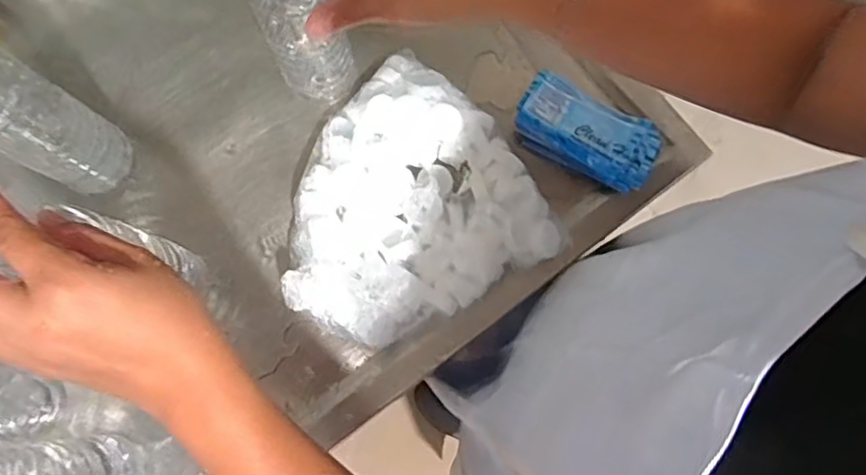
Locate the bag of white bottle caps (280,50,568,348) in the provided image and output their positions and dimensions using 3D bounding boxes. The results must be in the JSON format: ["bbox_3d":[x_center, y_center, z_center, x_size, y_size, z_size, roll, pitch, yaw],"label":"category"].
[{"bbox_3d":[-0.031,-0.030,0.509,0.206,0.047,0.198,-31,79,-6],"label":"bag of white bottle caps"}]

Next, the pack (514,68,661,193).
[{"bbox_3d":[0.132,-0.091,0.534,0.121,0.017,0.068,28,79,6],"label":"pack"}]

